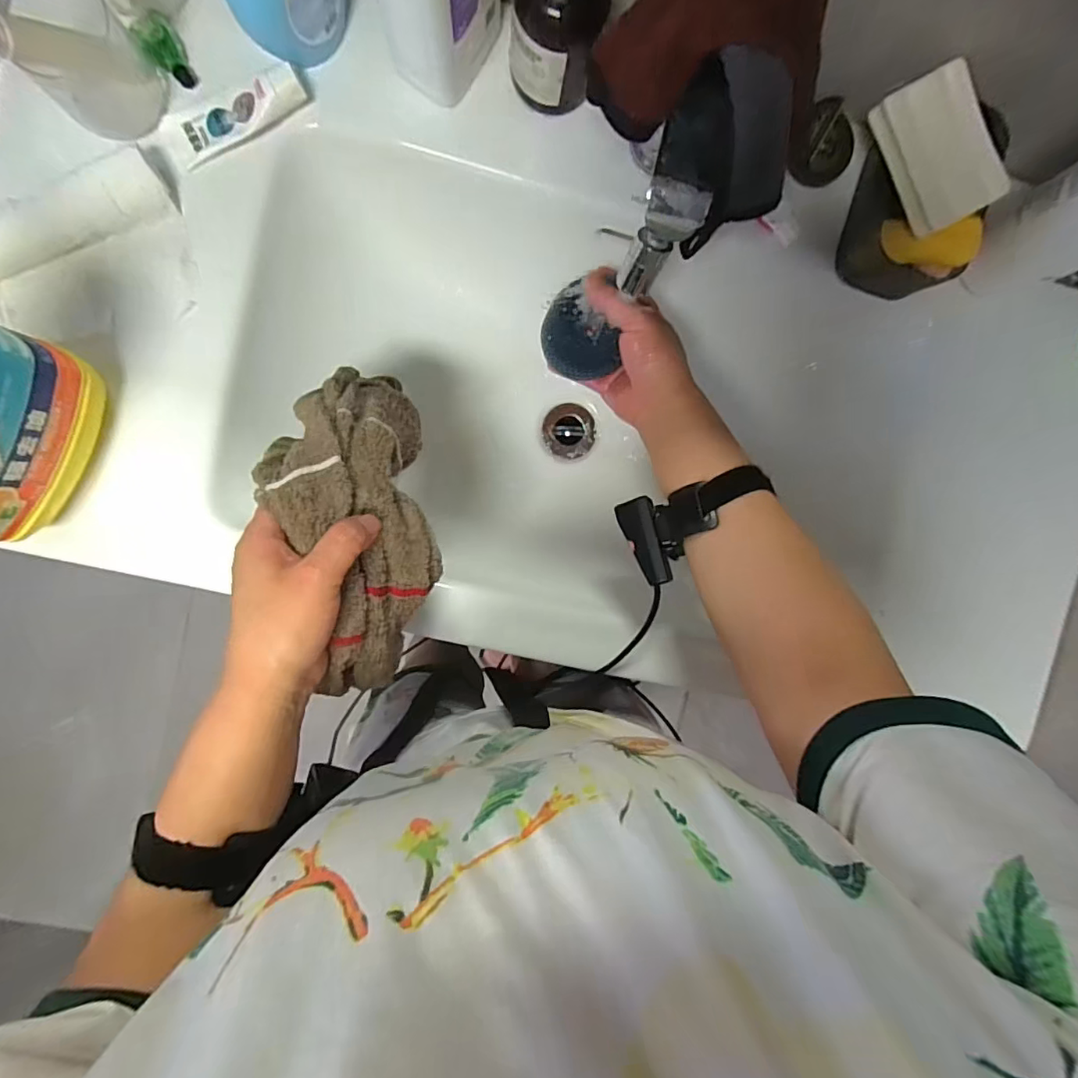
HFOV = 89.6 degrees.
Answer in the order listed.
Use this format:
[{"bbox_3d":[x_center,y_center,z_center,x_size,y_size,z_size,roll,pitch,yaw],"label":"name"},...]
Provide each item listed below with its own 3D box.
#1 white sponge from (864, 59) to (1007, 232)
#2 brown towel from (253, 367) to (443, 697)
[{"bbox_3d":[0.306,-0.294,0.412,0.070,0.019,0.102,-27,96,-3],"label":"white sponge"},{"bbox_3d":[-0.118,-0.014,0.361,0.089,0.093,0.224,-7,86,-5],"label":"brown towel"}]

